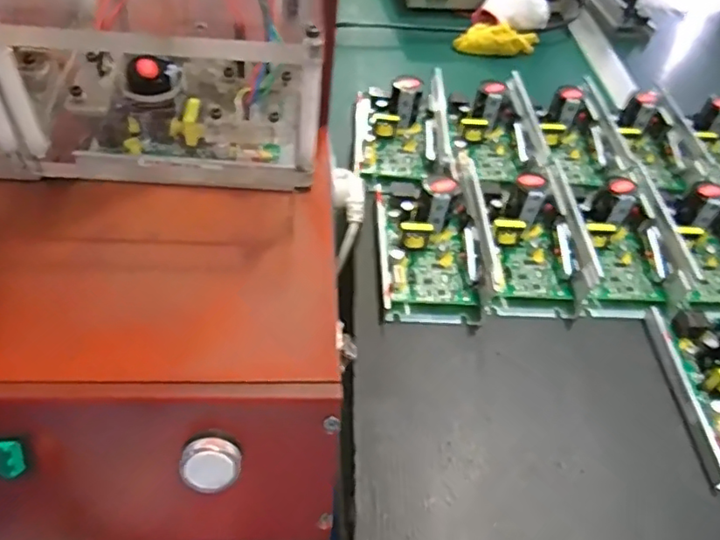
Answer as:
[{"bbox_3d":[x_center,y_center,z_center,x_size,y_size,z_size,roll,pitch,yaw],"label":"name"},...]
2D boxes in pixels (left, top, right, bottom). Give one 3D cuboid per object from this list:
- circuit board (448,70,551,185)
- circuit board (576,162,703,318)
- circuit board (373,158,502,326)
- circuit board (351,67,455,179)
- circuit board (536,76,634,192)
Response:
[{"bbox_3d":[0.123,-0.132,0.535,0.073,0.042,0.113,0,52,-7],"label":"circuit board"},{"bbox_3d":[0.211,-0.026,0.467,0.071,0.053,0.123,-2,52,-9],"label":"circuit board"},{"bbox_3d":[0.059,-0.029,0.450,0.088,0.056,0.131,2,51,-5],"label":"circuit board"},{"bbox_3d":[0.036,-0.130,0.524,0.076,0.045,0.102,2,51,-5],"label":"circuit board"},{"bbox_3d":[0.207,-0.126,0.544,0.070,0.044,0.119,1,51,-6],"label":"circuit board"}]

